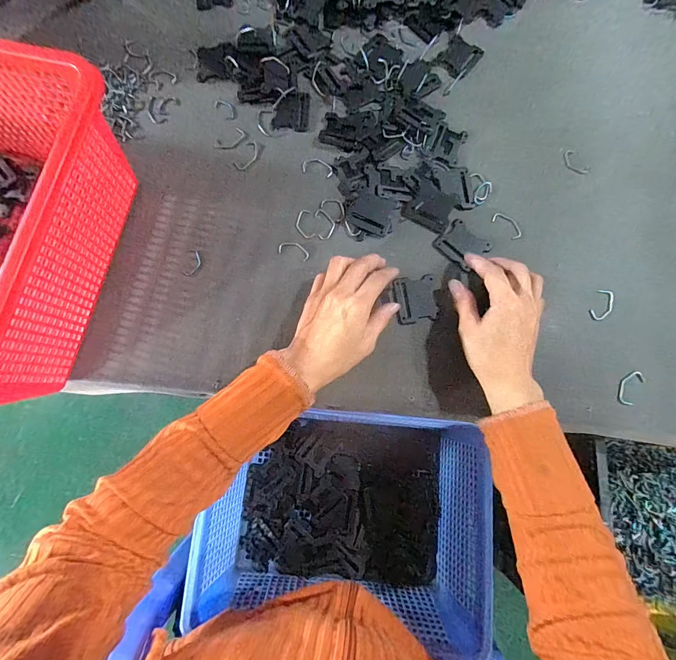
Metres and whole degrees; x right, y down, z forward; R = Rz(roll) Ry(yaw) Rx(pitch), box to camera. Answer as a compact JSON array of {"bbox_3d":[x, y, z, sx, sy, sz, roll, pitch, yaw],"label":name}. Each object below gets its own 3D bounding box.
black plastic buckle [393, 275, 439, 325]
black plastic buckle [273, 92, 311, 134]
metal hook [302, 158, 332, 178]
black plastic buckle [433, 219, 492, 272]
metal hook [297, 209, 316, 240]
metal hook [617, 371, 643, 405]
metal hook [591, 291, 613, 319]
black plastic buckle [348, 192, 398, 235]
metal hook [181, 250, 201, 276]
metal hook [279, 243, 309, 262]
[{"bbox_3d":[0.083,-0.033,0.371,0.043,0.004,0.050,-9,78,-2],"label":"black plastic buckle"},{"bbox_3d":[-0.055,-0.261,0.412,0.041,0.006,0.049,4,78,0],"label":"black plastic buckle"},{"bbox_3d":[-0.023,-0.187,0.397,0.036,0.004,0.021,16,79,3],"label":"metal hook"},{"bbox_3d":[0.138,-0.095,0.384,0.050,0.004,0.044,42,81,8],"label":"black plastic buckle"},{"bbox_3d":[-0.037,-0.118,0.386,0.018,0.004,0.034,-13,79,-3],"label":"metal hook"},{"bbox_3d":[0.297,0.058,0.352,0.019,0.004,0.038,32,80,6],"label":"metal hook"},{"bbox_3d":[0.282,-0.027,0.367,0.018,0.004,0.036,27,79,5],"label":"metal hook"},{"bbox_3d":[0.038,-0.131,0.385,0.044,0.006,0.041,25,79,5],"label":"black plastic buckle"},{"bbox_3d":[-0.158,-0.073,0.376,0.017,0.004,0.029,8,78,1],"label":"metal hook"},{"bbox_3d":[-0.048,-0.088,0.382,0.034,0.004,0.017,17,79,3],"label":"metal hook"}]

